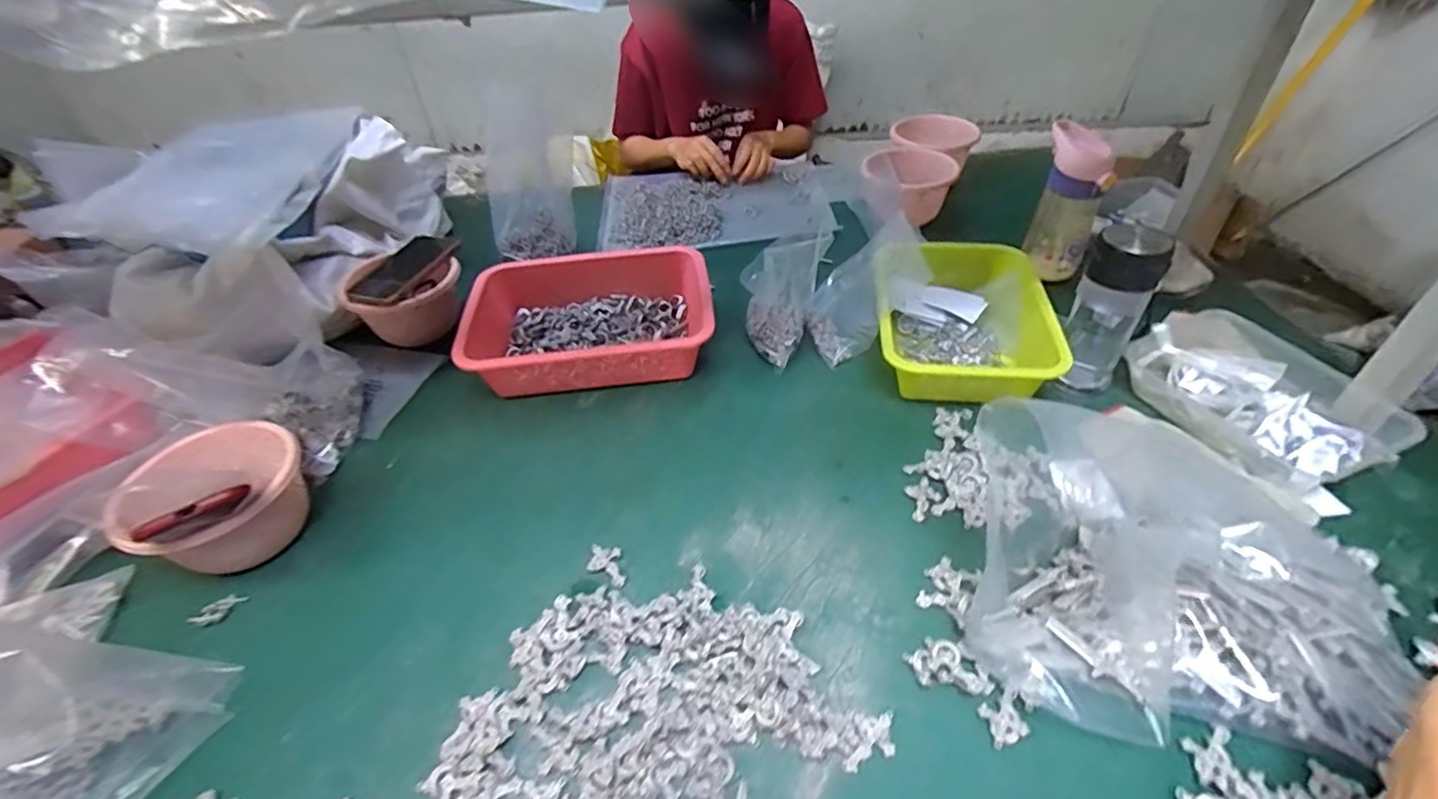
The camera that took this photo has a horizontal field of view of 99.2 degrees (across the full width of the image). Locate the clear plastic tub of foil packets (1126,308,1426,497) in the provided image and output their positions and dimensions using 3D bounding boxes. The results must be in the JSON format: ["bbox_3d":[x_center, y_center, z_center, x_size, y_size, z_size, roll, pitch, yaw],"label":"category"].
[{"bbox_3d":[0.568,-0.008,0.644,0.154,0.058,0.228,-21,46,-18],"label":"clear plastic tub of foil packets"}]

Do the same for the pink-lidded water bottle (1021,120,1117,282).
[{"bbox_3d":[0.466,-0.263,0.825,0.065,0.177,0.078,2,43,5],"label":"pink-lidded water bottle"}]

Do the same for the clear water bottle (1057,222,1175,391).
[{"bbox_3d":[0.412,-0.093,0.653,0.067,0.181,0.058,26,50,28],"label":"clear water bottle"}]

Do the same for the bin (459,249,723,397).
[{"bbox_3d":[-0.163,-0.105,0.794,0.300,0.076,0.221,-4,43,-1],"label":"bin"}]

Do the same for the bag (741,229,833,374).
[{"bbox_3d":[0.081,-0.127,0.759,0.097,0.145,0.100,5,44,9],"label":"bag"}]

